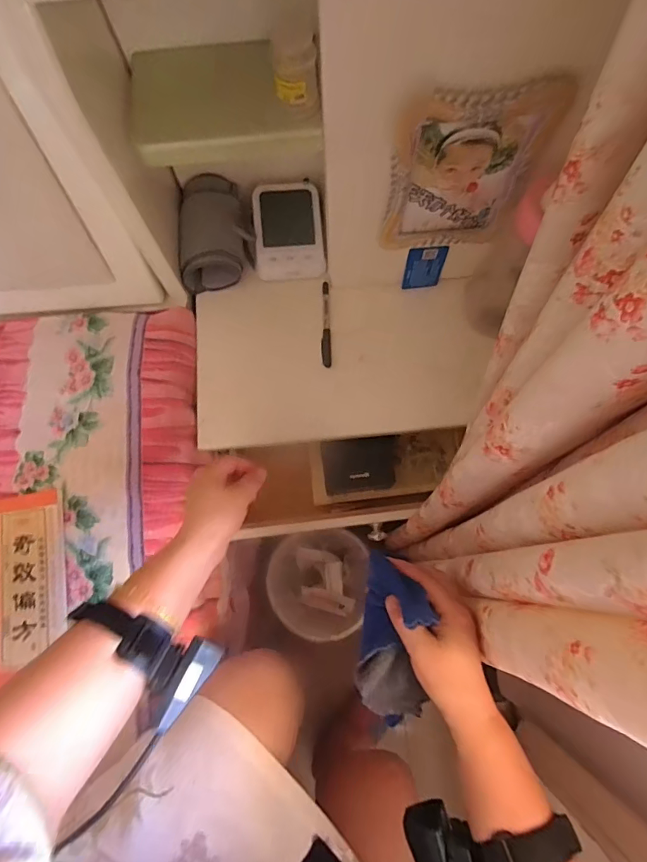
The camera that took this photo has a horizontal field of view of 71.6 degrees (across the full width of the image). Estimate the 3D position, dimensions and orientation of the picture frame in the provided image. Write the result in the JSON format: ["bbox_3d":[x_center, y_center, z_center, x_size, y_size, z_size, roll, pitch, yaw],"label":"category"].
[{"bbox_3d":[0.142,-0.267,0.469,0.148,0.191,0.024,-3,76,0],"label":"picture frame"}]

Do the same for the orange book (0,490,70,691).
[{"bbox_3d":[-0.396,0.194,0.541,0.165,0.012,0.220,-9,76,-1],"label":"orange book"}]

